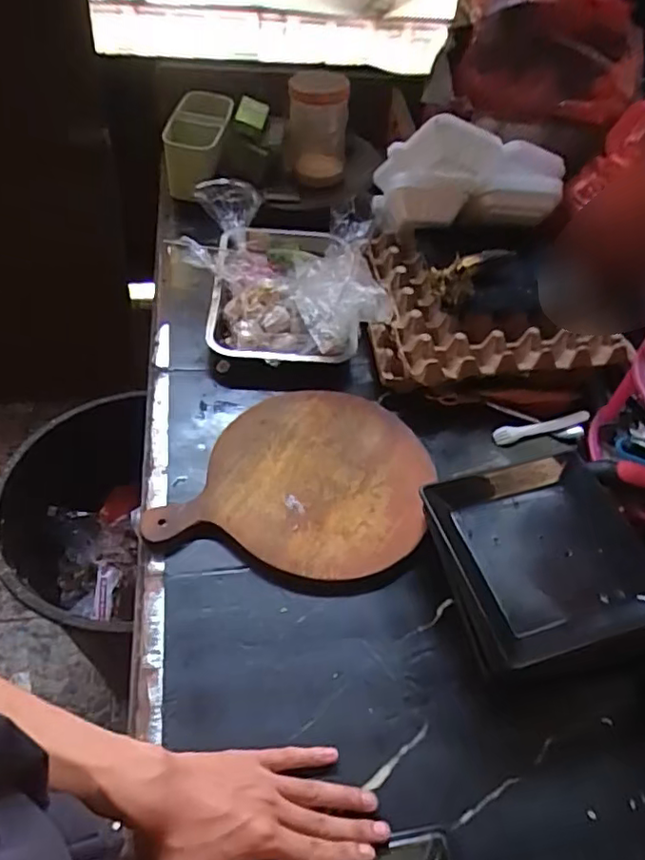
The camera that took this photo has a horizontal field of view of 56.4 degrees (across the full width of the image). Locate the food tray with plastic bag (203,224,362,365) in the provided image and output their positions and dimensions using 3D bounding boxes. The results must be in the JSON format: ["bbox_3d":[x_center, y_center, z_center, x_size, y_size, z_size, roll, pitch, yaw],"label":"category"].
[{"bbox_3d":[-0.052,-0.235,0.834,0.199,0.113,0.280,4,50,-2],"label":"food tray with plastic bag"}]

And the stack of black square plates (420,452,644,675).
[{"bbox_3d":[0.220,0.135,0.618,0.206,0.072,0.191,-13,52,-16],"label":"stack of black square plates"}]

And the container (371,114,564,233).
[{"bbox_3d":[0.222,-0.373,0.893,0.272,0.144,0.070,3,50,-3],"label":"container"}]

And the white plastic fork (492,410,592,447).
[{"bbox_3d":[0.282,-0.006,0.780,0.134,0.018,0.024,-12,52,-15],"label":"white plastic fork"}]

